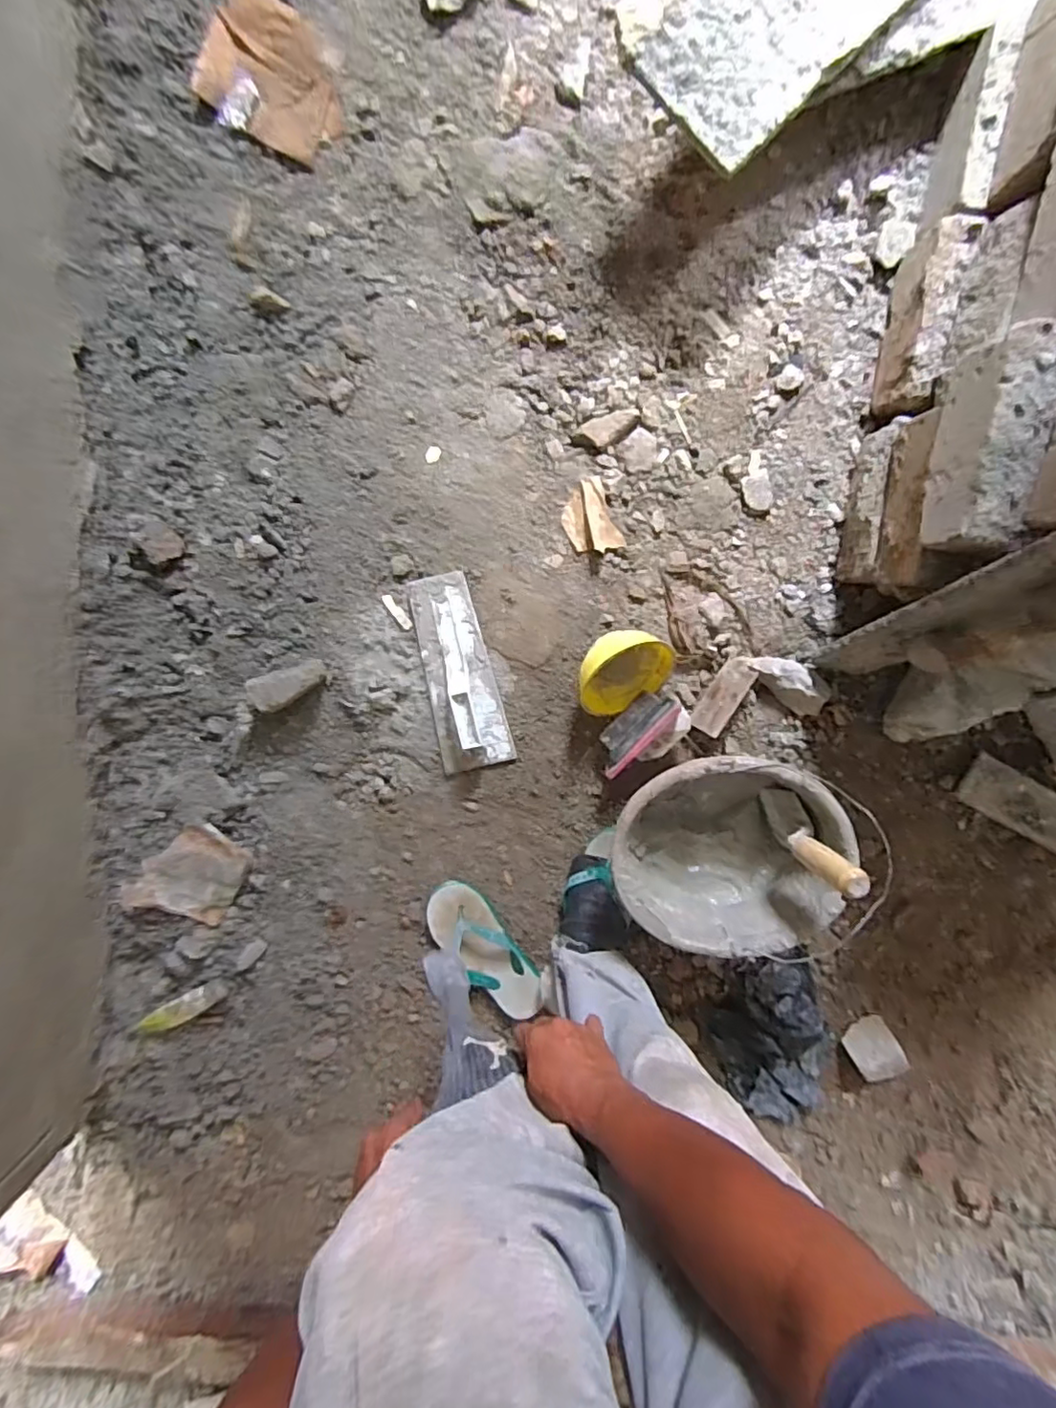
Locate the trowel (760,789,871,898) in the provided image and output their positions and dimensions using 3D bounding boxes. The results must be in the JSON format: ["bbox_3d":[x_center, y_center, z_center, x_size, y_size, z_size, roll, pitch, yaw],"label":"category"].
[{"bbox_3d":[0.349,0.169,0.760,0.058,0.232,0.068,-41,94,7],"label":"trowel"}]

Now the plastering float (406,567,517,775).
[{"bbox_3d":[-0.107,-0.040,0.906,0.108,0.052,0.295,-12,98,6],"label":"plastering float"}]

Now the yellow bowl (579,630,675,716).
[{"bbox_3d":[0.136,-0.051,0.871,0.134,0.060,0.126,-35,134,-4],"label":"yellow bowl"}]

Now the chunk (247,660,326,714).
[{"bbox_3d":[-0.354,-0.026,0.895,0.109,0.069,0.055,-21,96,5],"label":"chunk"}]

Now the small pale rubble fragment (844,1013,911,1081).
[{"bbox_3d":[0.563,0.564,0.990,0.078,0.053,0.086,-30,96,8],"label":"small pale rubble fragment"}]

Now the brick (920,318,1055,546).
[{"bbox_3d":[0.464,-0.259,0.618,0.057,0.094,0.205,9,98,2],"label":"brick"}]

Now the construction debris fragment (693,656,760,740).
[{"bbox_3d":[0.293,-0.013,0.909,0.046,0.025,0.121,30,100,-1],"label":"construction debris fragment"}]

